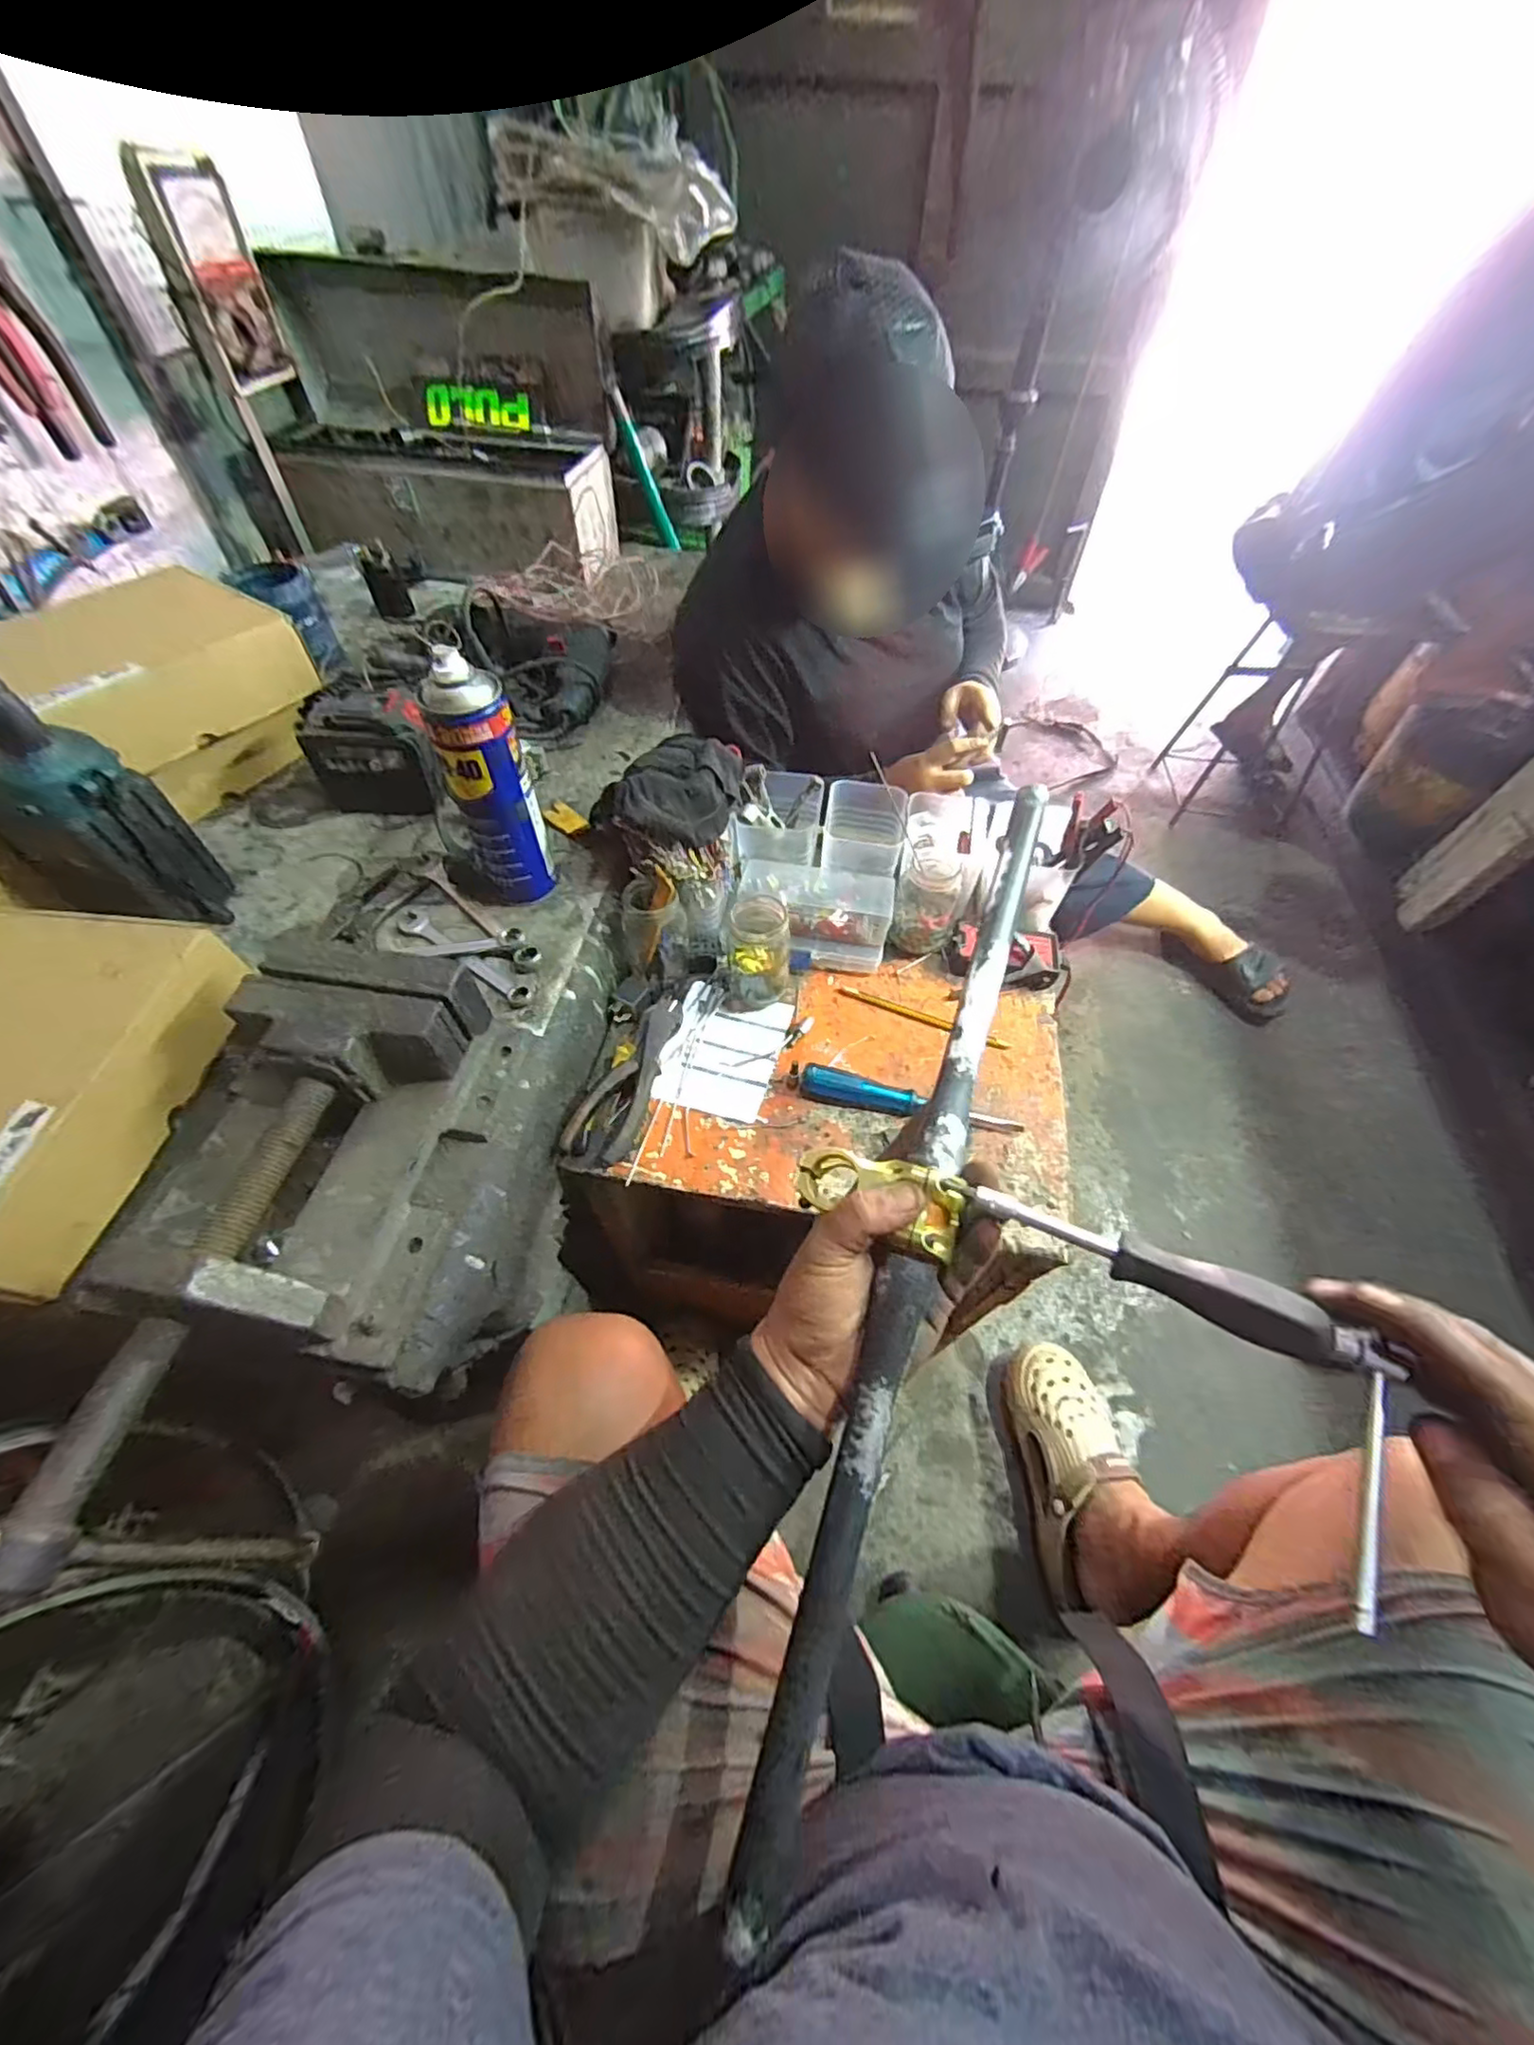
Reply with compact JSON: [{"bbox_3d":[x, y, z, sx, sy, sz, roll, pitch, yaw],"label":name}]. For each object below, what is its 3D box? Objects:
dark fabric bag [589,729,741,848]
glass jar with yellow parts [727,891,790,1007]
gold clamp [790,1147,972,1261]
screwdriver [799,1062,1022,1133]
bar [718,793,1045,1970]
[{"bbox_3d":[-0.095,-0.230,0.656,0.108,0.064,0.156,30,59,18],"label":"dark fabric bag"},{"bbox_3d":[-0.006,-0.067,0.646,0.060,0.101,0.056,-4,55,-5],"label":"glass jar with yellow parts"},{"bbox_3d":[0.060,0.096,0.367,0.092,0.027,0.041,14,54,22],"label":"gold clamp"},{"bbox_3d":[0.130,0.071,0.607,0.198,0.026,0.025,11,55,5],"label":"screwdriver"},{"bbox_3d":[0.084,0.113,0.365,0.027,0.018,0.579,17,72,9],"label":"bar"}]

